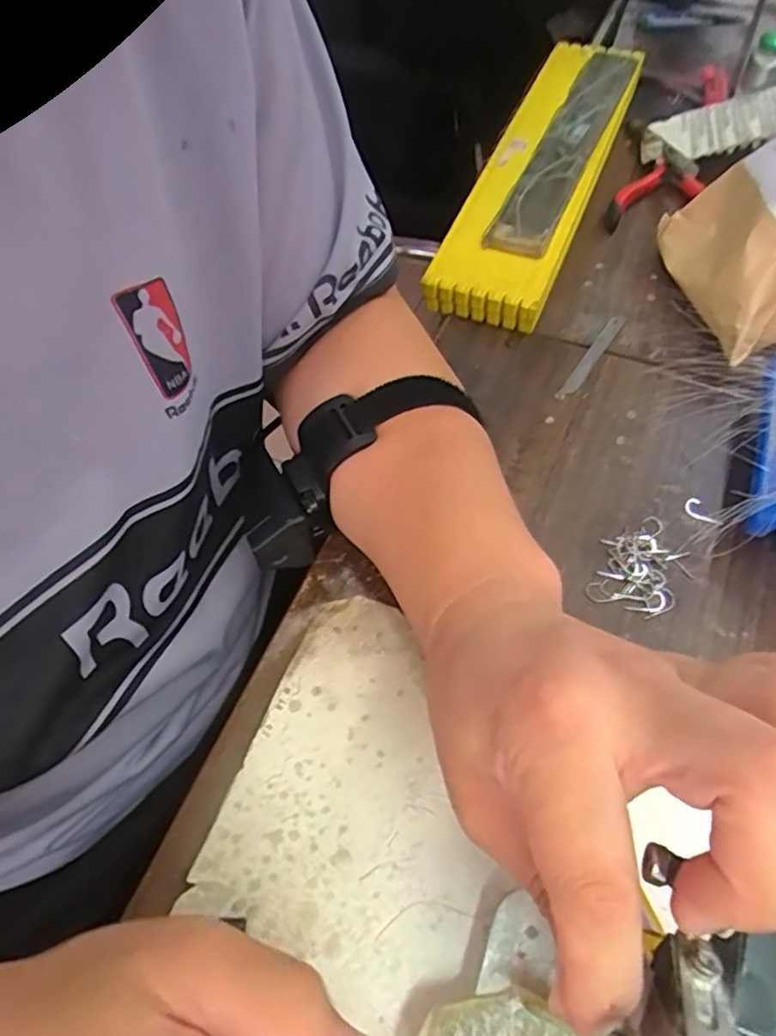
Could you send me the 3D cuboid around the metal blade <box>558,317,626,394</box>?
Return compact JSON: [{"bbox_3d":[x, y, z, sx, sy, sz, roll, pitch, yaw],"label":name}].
[{"bbox_3d":[0.136,-0.108,0.413,0.010,0.004,0.085,26,64,26],"label":"metal blade"}]

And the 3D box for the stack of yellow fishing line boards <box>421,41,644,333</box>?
[{"bbox_3d":[0.125,-0.282,0.502,0.082,0.046,0.341,18,61,15],"label":"stack of yellow fishing line boards"}]

